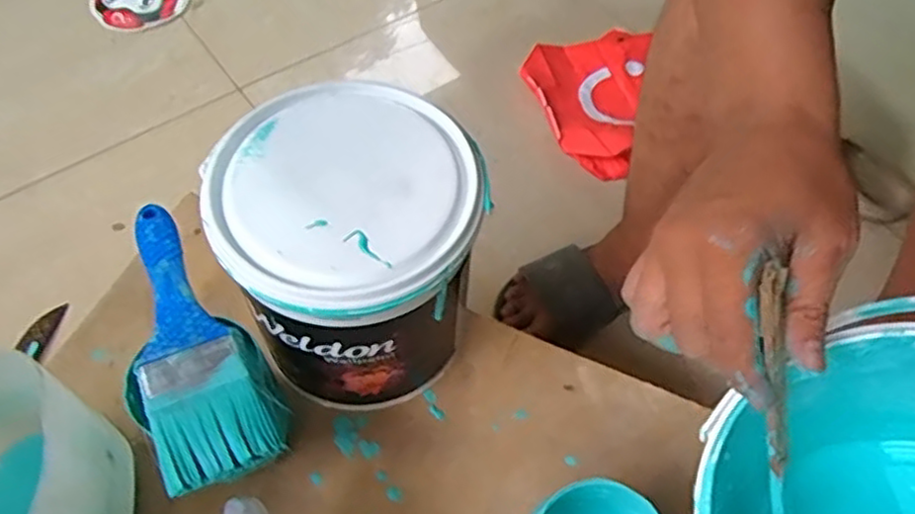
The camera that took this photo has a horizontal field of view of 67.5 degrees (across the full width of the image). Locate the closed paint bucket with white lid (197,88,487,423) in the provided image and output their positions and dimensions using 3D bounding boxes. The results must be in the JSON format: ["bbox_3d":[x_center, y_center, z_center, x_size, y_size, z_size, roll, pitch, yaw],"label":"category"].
[{"bbox_3d":[-0.076,0.005,0.520,0.169,0.194,0.166,2,57,-2],"label":"closed paint bucket with white lid"}]

